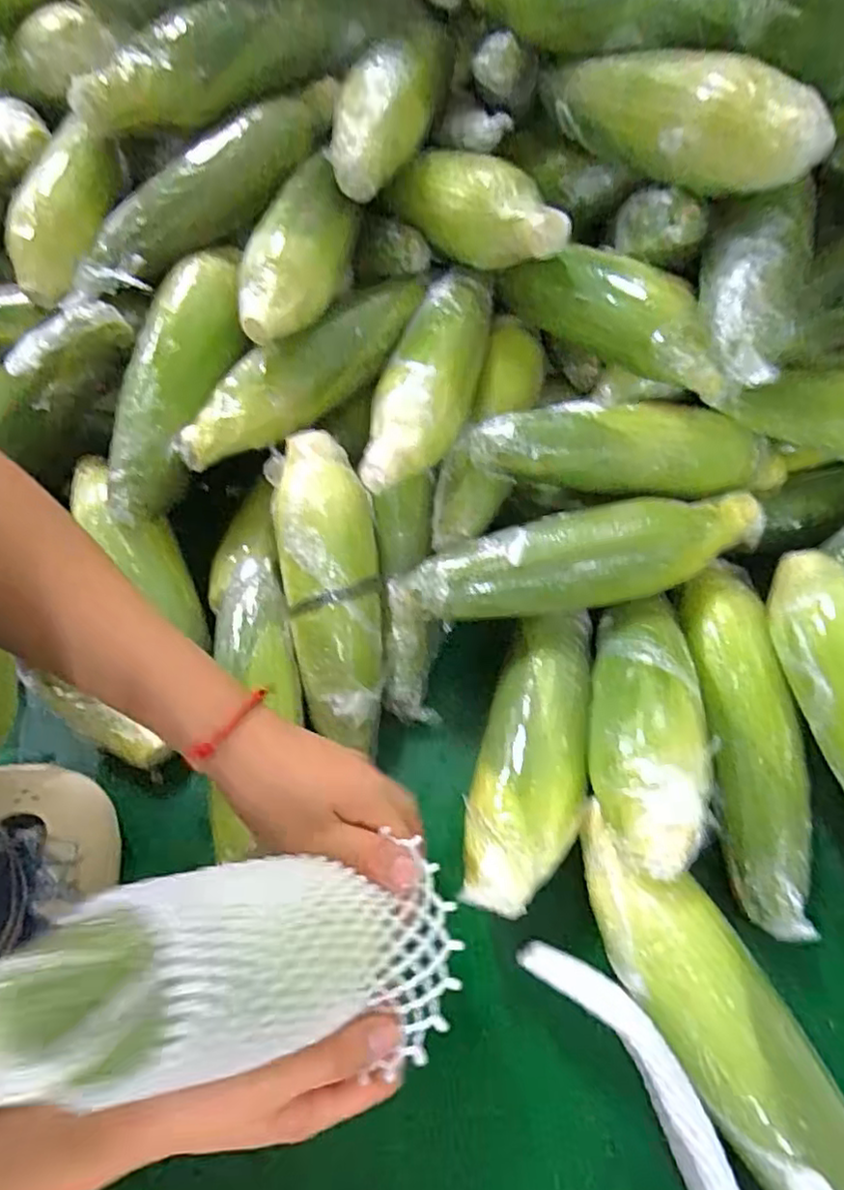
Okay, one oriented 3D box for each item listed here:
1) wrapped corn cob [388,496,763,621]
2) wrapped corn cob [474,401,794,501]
[{"bbox_3d":[0.102,-0.022,0.434,0.240,0.047,0.050,-11,60,-3],"label":"wrapped corn cob"},{"bbox_3d":[0.152,-0.099,0.450,0.238,0.047,0.054,1,59,-11],"label":"wrapped corn cob"}]

